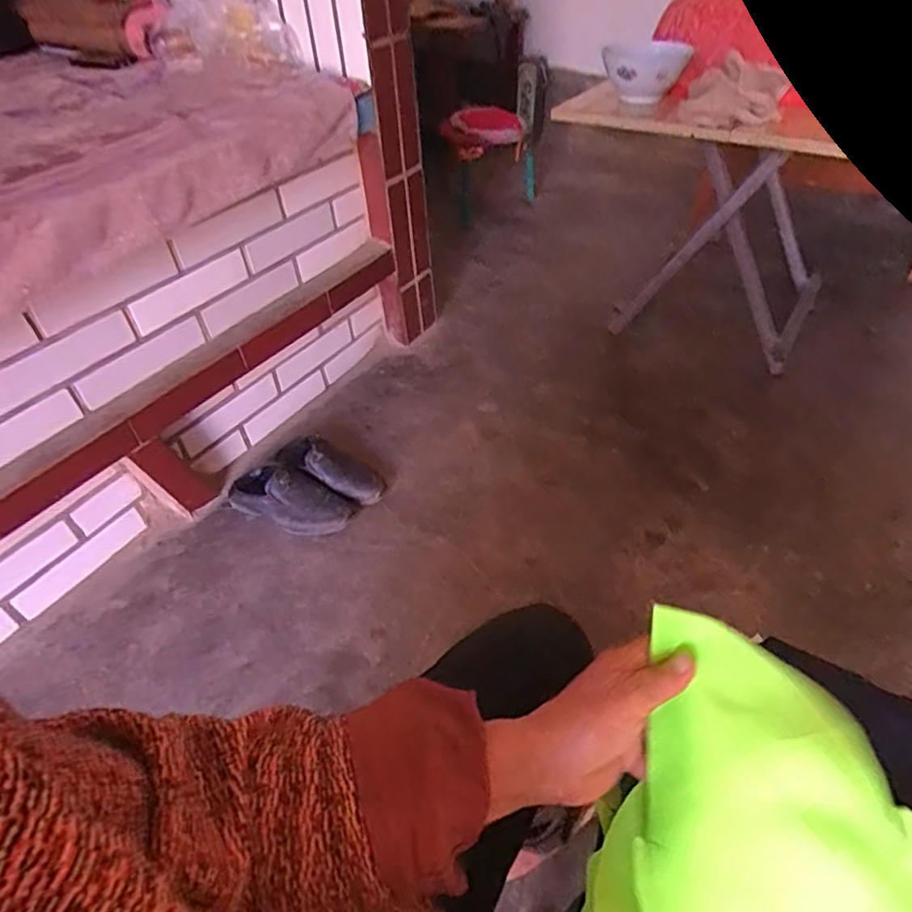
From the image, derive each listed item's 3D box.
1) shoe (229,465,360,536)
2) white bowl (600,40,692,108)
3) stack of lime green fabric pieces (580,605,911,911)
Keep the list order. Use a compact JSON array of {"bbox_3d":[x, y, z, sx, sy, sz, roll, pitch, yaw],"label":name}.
[{"bbox_3d":[-0.322,0.078,1.137,0.260,0.077,0.108,15,47,19],"label":"shoe"},{"bbox_3d":[0.364,-0.745,1.167,0.152,0.103,0.152,9,45,13],"label":"white bowl"},{"bbox_3d":[0.172,0.238,0.329,0.186,0.061,0.265,13,64,23],"label":"stack of lime green fabric pieces"}]

